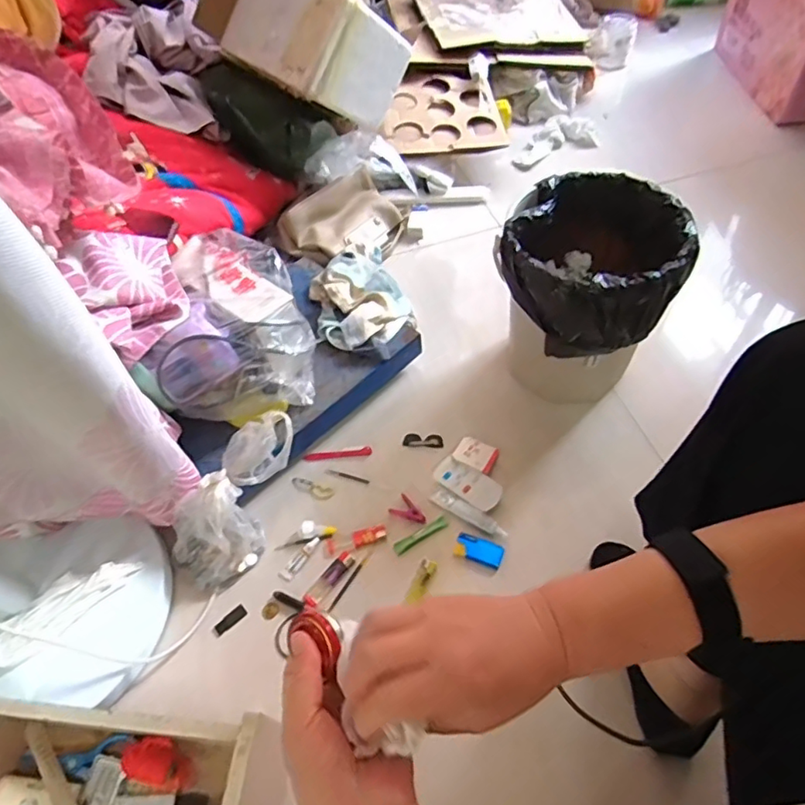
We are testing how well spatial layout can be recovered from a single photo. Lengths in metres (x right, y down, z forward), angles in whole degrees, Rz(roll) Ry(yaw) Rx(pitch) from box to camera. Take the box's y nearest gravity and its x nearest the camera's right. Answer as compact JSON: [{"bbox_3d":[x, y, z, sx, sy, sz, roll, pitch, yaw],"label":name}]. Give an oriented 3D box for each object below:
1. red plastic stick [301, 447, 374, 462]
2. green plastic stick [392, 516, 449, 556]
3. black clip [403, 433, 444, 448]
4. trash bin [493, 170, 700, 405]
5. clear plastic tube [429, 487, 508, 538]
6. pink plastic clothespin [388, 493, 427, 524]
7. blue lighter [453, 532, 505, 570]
[{"bbox_3d":[-0.101,0.080,0.893,0.104,0.005,0.018,-6,54,1],"label":"red plastic stick"},{"bbox_3d":[0.025,0.185,0.796,0.082,0.006,0.019,-28,56,-15],"label":"green plastic stick"},{"bbox_3d":[0.033,0.060,0.898,0.063,0.004,0.023,3,54,8],"label":"black clip"},{"bbox_3d":[0.269,-0.150,0.848,0.228,0.270,0.239,-3,54,4],"label":"trash bin"},{"bbox_3d":[0.093,0.156,0.806,0.118,0.005,0.025,29,62,24],"label":"clear plastic tube"},{"bbox_3d":[0.006,0.159,0.817,0.034,0.004,0.053,-35,58,-19],"label":"pink plastic clothespin"},{"bbox_3d":[0.104,0.200,0.774,0.065,0.016,0.033,18,58,18],"label":"blue lighter"}]

